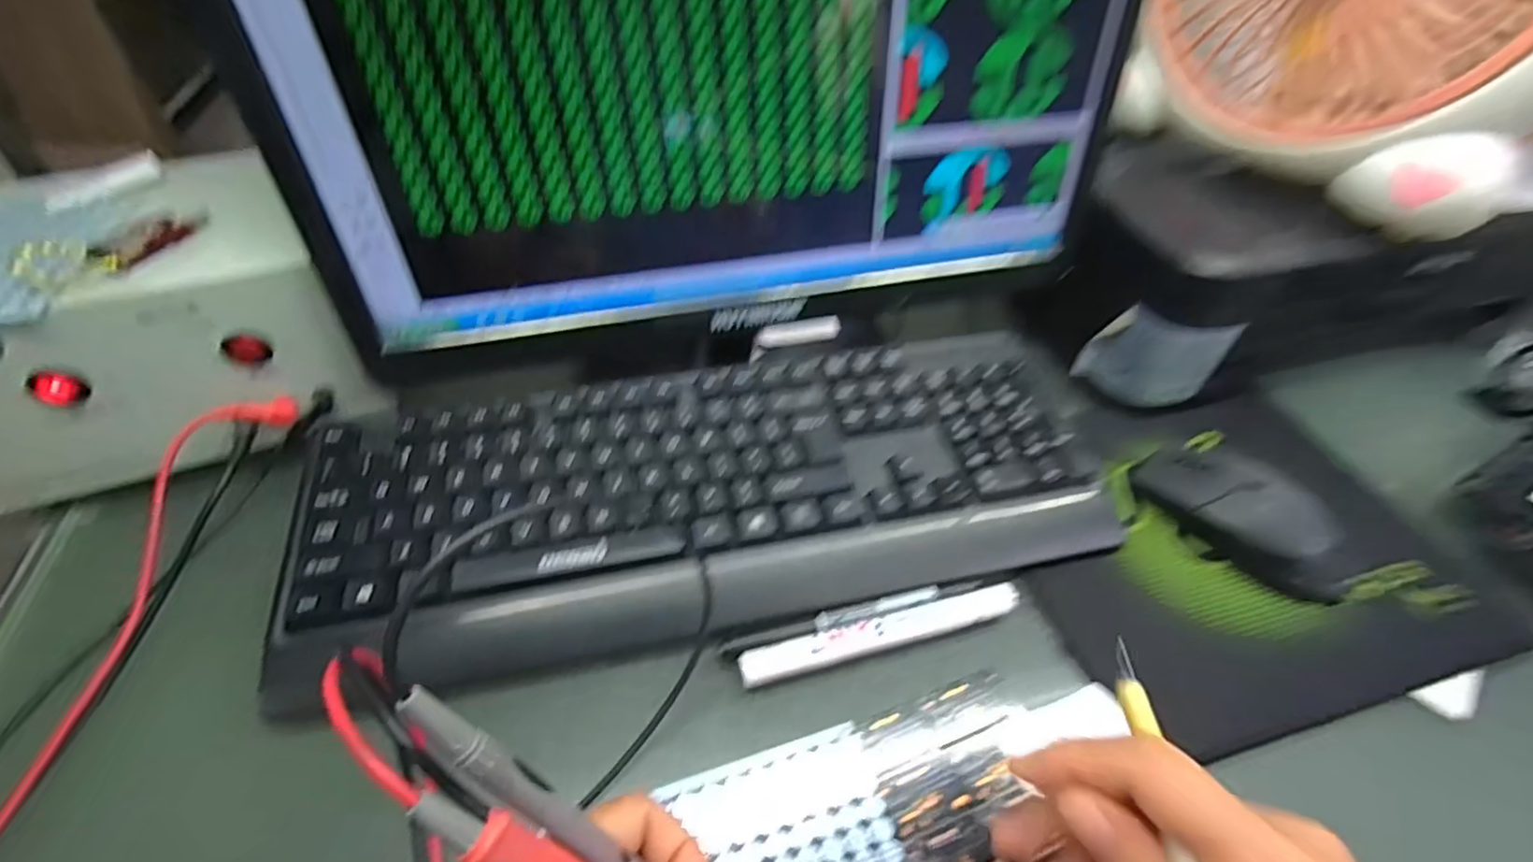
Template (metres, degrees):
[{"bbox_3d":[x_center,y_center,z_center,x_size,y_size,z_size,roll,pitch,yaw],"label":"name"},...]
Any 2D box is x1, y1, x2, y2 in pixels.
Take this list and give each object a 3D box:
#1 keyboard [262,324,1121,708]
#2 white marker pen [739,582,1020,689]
[{"bbox_3d":[-0.024,0.028,0.361,0.427,0.025,0.156,-8,53,-12],"label":"keyboard"},{"bbox_3d":[0.059,0.102,0.323,0.145,0.013,0.015,-11,48,-13],"label":"white marker pen"}]

